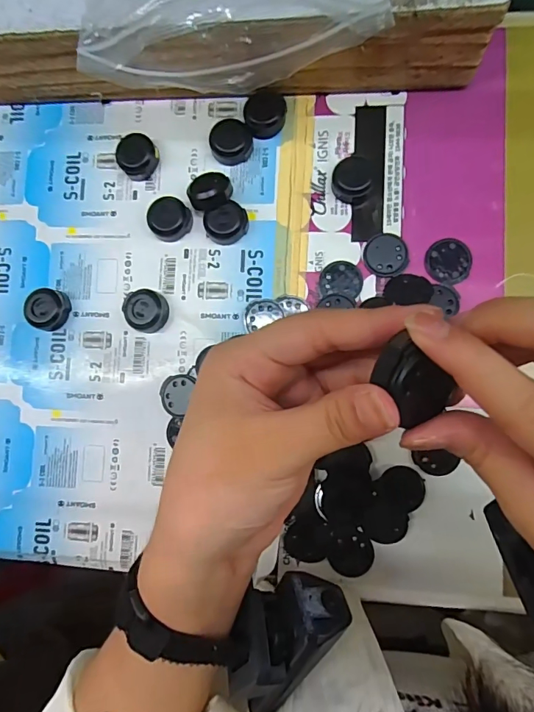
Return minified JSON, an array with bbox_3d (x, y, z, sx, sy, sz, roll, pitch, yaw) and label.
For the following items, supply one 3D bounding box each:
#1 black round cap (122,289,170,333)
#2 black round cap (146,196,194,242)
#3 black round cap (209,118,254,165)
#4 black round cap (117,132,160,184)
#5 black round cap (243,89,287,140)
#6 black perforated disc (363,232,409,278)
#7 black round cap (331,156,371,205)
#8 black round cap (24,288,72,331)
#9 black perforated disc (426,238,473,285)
[{"bbox_3d":[-0.084,-0.032,0.314,0.031,0.014,0.029,0,86,6],"label":"black round cap"},{"bbox_3d":[-0.069,-0.098,0.318,0.029,0.013,0.029,0,86,6],"label":"black round cap"},{"bbox_3d":[-0.025,-0.155,0.319,0.029,0.012,0.029,0,86,6],"label":"black round cap"},{"bbox_3d":[-0.094,-0.146,0.325,0.028,0.012,0.031,-42,83,2],"label":"black round cap"},{"bbox_3d":[-0.001,-0.172,0.317,0.029,0.012,0.028,0,86,6],"label":"black round cap"},{"bbox_3d":[0.081,-0.069,0.304,0.029,0.004,0.030,0,86,6],"label":"black perforated disc"},{"bbox_3d":[0.058,-0.123,0.306,0.027,0.012,0.030,2,86,6],"label":"black round cap"},{"bbox_3d":[-0.159,-0.034,0.322,0.028,0.015,0.029,0,86,6],"label":"black round cap"},{"bbox_3d":[0.122,-0.064,0.297,0.029,0.004,0.030,0,86,6],"label":"black perforated disc"}]

